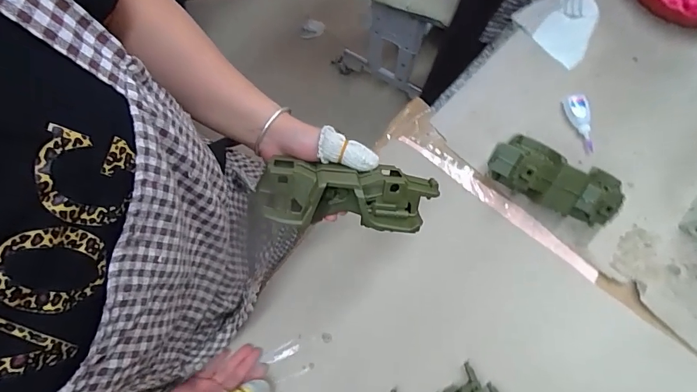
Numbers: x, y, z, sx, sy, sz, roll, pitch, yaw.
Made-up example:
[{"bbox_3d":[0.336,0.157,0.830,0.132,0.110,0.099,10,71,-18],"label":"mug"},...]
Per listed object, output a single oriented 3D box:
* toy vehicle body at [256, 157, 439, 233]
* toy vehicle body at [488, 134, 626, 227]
[{"bbox_3d":[0.001,-0.002,0.434,0.181,0.045,0.072,4,75,-9],"label":"toy vehicle body"},{"bbox_3d":[0.298,-0.026,0.613,0.177,0.075,0.082,26,77,8],"label":"toy vehicle body"}]

